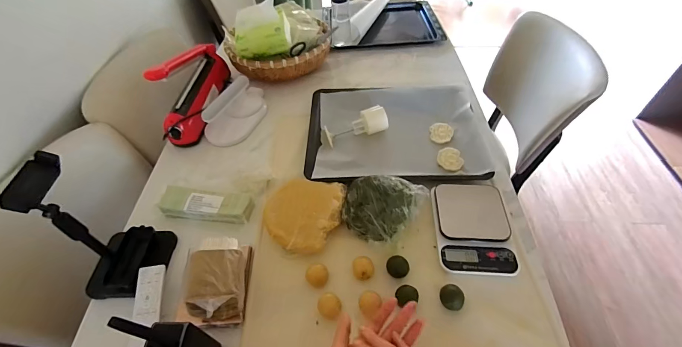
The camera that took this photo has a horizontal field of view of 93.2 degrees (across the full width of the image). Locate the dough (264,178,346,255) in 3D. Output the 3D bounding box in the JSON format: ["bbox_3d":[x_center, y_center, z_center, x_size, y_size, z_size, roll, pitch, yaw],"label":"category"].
[{"bbox_3d":[-0.072,0.078,0.617,0.145,0.040,0.155,7,51,8],"label":"dough"}]

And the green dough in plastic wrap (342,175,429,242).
[{"bbox_3d":[0.080,0.065,0.592,0.153,0.070,0.126,5,51,7],"label":"green dough in plastic wrap"}]

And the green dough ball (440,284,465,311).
[{"bbox_3d":[0.177,0.195,0.510,0.035,0.022,0.036,-1,50,2],"label":"green dough ball"}]

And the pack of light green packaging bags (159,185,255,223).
[{"bbox_3d":[-0.265,0.061,0.637,0.172,0.031,0.061,6,51,8],"label":"pack of light green packaging bags"}]

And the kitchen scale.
[{"bbox_3d":[0.237,0.095,0.583,0.125,0.028,0.170,1,51,4],"label":"kitchen scale"}]

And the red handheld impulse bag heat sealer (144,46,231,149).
[{"bbox_3d":[-0.368,-0.240,0.804,0.066,0.162,0.299,4,51,6],"label":"red handheld impulse bag heat sealer"}]

